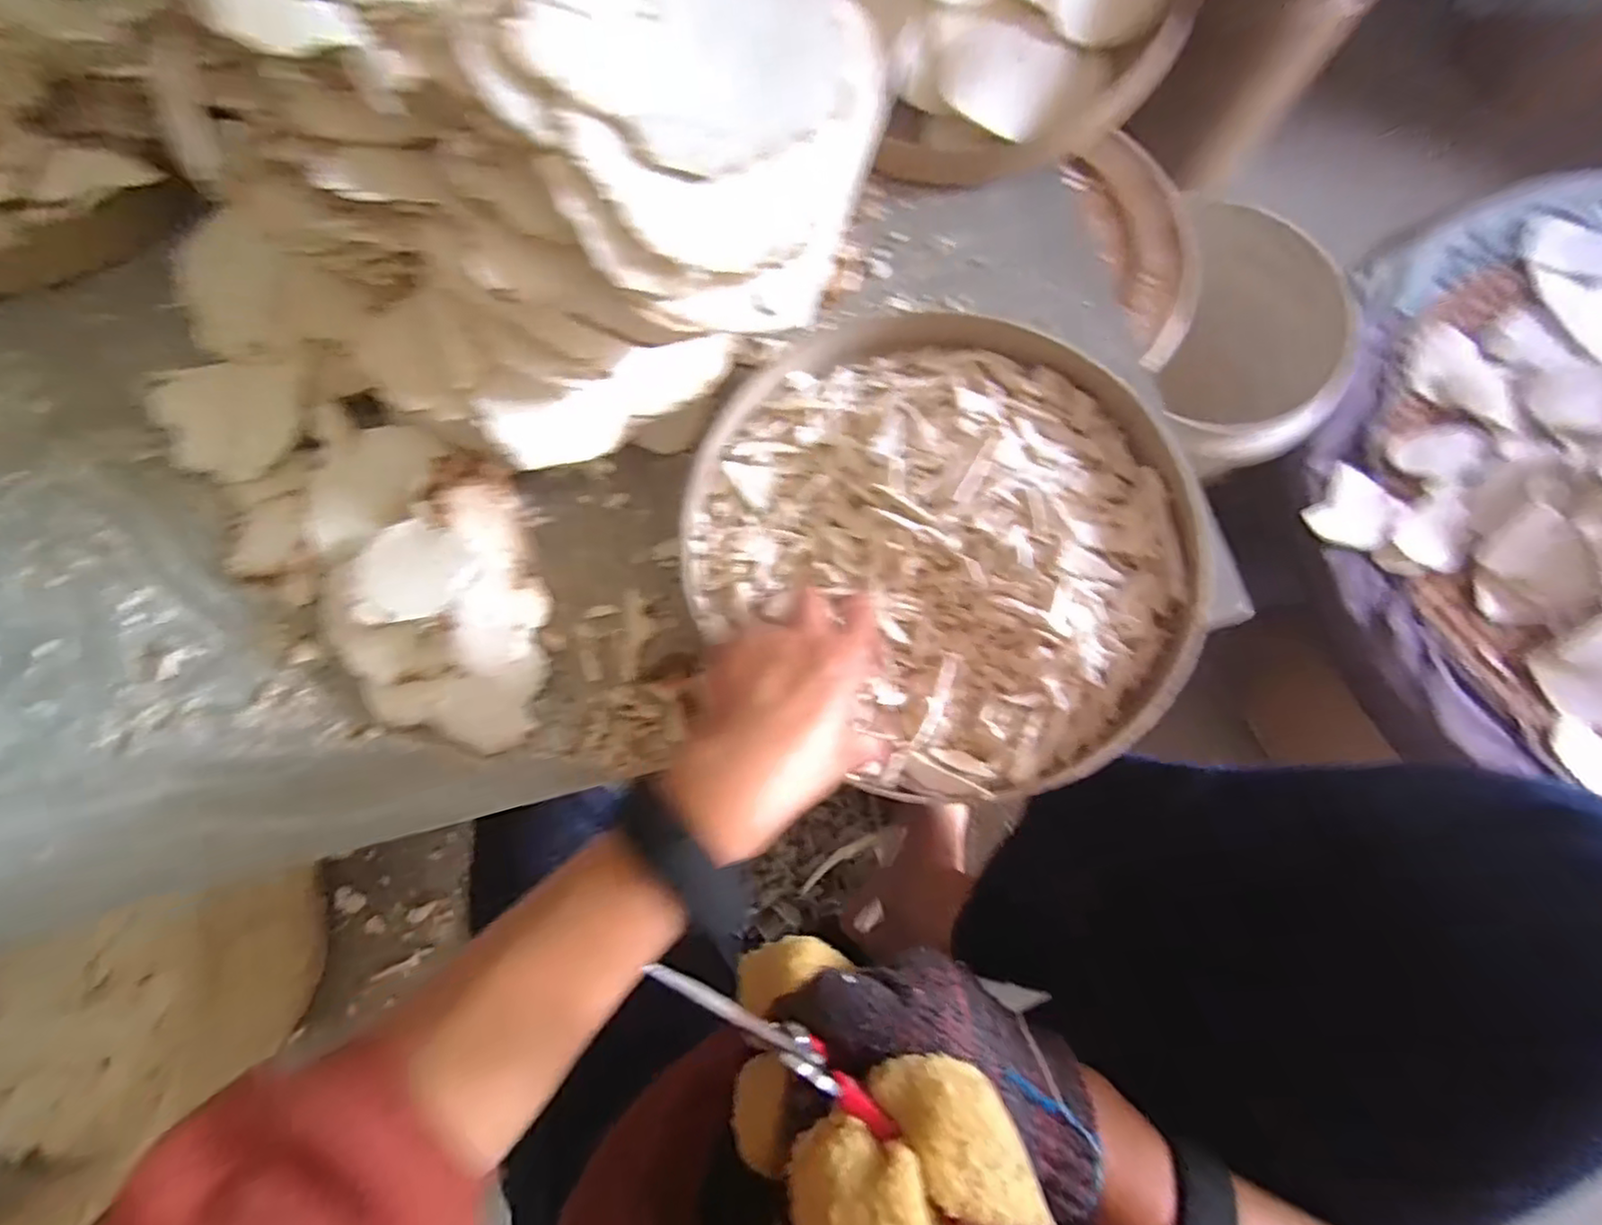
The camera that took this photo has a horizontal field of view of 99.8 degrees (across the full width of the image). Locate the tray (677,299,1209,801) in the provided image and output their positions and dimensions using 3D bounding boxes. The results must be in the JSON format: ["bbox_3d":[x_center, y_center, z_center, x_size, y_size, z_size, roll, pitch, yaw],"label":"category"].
[{"bbox_3d":[0.086,-0.049,0.417,0.305,0.042,0.284,42,81,8],"label":"tray"}]

